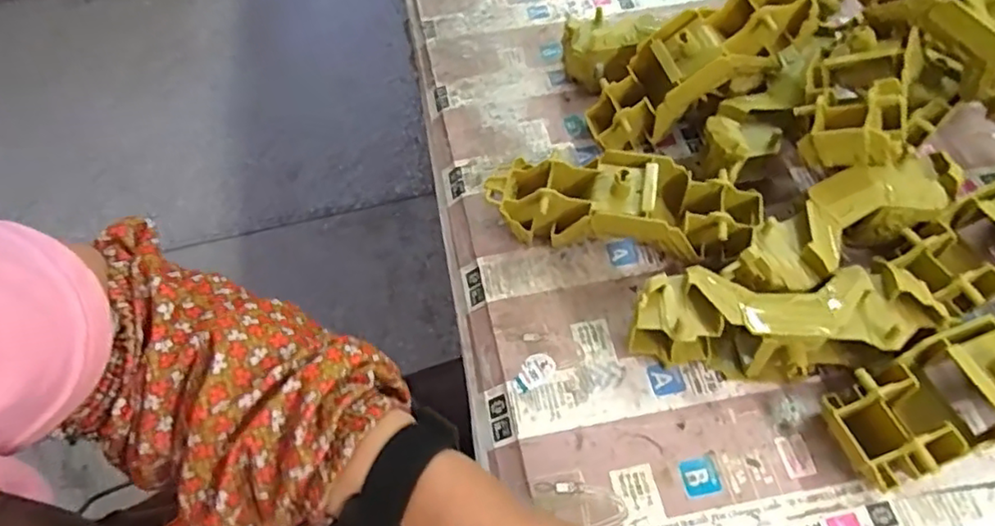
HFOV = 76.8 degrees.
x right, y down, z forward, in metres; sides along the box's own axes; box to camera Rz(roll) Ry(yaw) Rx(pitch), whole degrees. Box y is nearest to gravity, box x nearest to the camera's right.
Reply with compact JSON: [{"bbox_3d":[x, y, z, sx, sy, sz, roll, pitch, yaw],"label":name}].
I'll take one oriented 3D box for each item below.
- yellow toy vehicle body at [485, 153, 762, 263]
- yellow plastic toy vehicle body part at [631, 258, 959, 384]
[{"bbox_3d":[0.082,-0.034,0.425,0.178,0.053,0.063,7,58,9],"label":"yellow toy vehicle body"},{"bbox_3d":[0.158,0.037,0.365,0.166,0.059,0.060,-4,57,2],"label":"yellow plastic toy vehicle body part"}]

